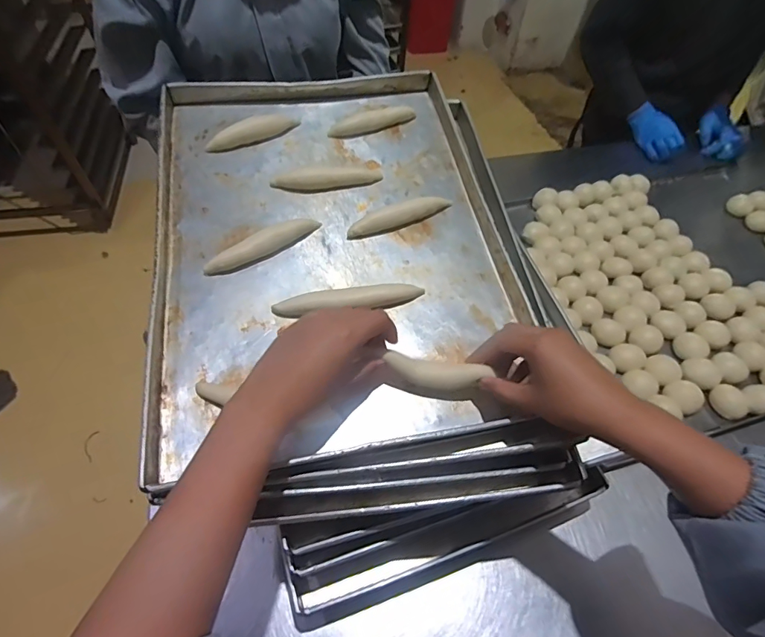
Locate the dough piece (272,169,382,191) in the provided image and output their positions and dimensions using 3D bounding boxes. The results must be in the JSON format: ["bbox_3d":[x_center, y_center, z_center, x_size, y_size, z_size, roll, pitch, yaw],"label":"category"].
[{"bbox_3d":[-0.068,-0.174,0.545,0.137,0.020,0.031,-7,54,-8],"label":"dough piece"}]

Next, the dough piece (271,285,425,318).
[{"bbox_3d":[-0.035,-0.022,0.467,0.157,0.013,0.029,-6,54,-8],"label":"dough piece"}]

